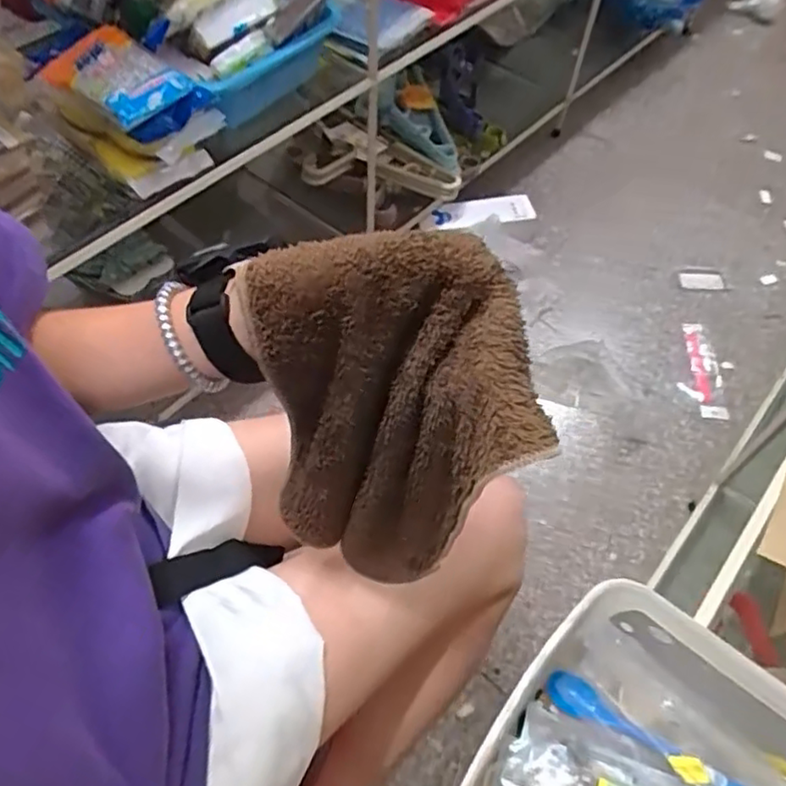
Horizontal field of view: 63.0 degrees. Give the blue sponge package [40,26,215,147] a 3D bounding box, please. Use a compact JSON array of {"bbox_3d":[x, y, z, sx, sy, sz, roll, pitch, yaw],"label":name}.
[{"bbox_3d":[-0.316,-0.359,0.744,0.181,0.054,0.114,30,61,17],"label":"blue sponge package"}]

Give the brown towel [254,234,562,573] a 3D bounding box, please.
[{"bbox_3d":[-0.003,0.028,0.391,0.131,0.230,0.120,-9,57,-8],"label":"brown towel"}]

